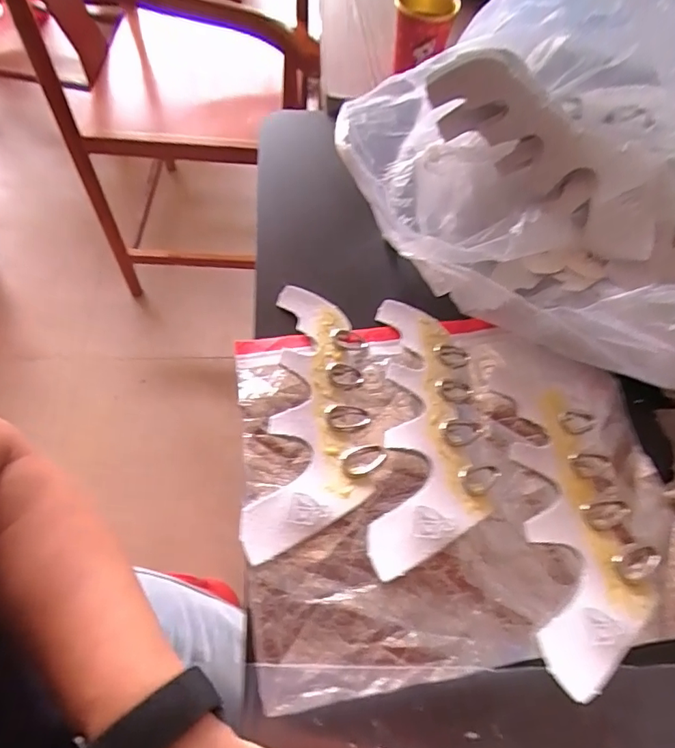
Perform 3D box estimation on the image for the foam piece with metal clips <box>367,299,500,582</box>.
[{"bbox_3d":[0.068,0.036,0.373,0.079,0.011,0.213,5,60,-1],"label":"foam piece with metal clips"}]

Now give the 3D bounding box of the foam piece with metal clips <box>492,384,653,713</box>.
[{"bbox_3d":[0.165,0.096,0.342,0.079,0.016,0.205,3,60,-2],"label":"foam piece with metal clips"}]

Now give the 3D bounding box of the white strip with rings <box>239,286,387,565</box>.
[{"bbox_3d":[-0.015,0.026,0.373,0.086,0.009,0.208,3,60,-2],"label":"white strip with rings"}]

